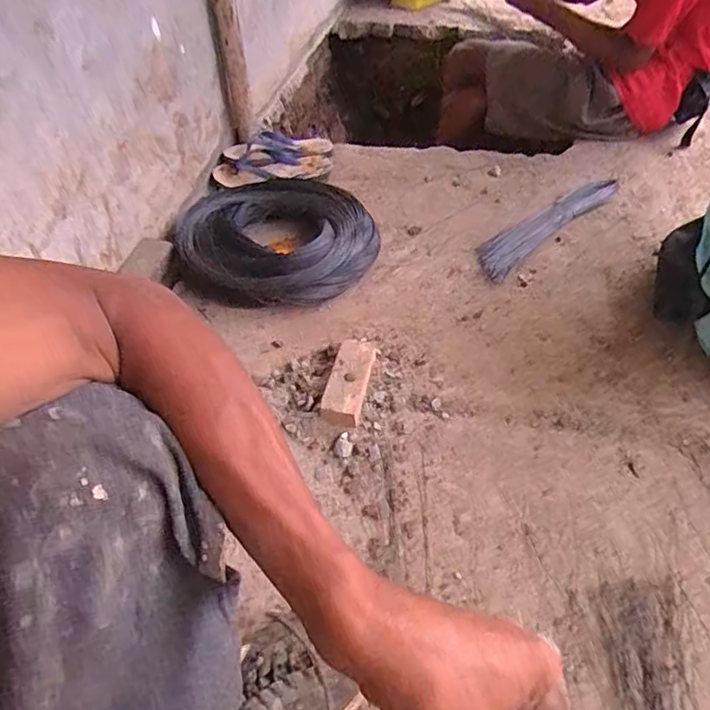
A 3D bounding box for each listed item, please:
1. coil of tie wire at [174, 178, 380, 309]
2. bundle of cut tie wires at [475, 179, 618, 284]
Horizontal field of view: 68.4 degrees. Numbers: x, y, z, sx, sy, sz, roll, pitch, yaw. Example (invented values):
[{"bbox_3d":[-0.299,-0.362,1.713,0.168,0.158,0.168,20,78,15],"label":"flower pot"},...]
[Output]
[{"bbox_3d":[-0.143,-0.225,1.016,0.370,0.097,0.318,3,50,5],"label":"coil of tie wire"},{"bbox_3d":[0.385,-0.270,1.061,0.394,0.040,0.085,-34,57,-24],"label":"bundle of cut tie wires"}]

